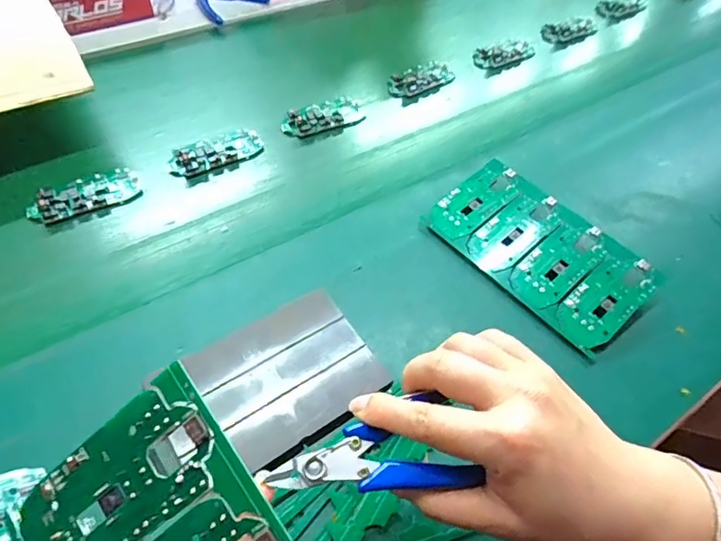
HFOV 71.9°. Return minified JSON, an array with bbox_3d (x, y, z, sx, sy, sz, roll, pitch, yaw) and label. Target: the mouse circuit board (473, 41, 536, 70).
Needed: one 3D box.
[{"bbox_3d":[0.203,-0.304,0.689,0.096,0.017,0.047,-28,59,-23],"label":"mouse circuit board"}]

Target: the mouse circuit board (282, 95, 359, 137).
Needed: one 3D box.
[{"bbox_3d":[-0.044,-0.179,0.575,0.099,0.012,0.047,-22,57,-20],"label":"mouse circuit board"}]

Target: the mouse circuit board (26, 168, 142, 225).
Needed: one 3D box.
[{"bbox_3d":[-0.264,-0.073,0.476,0.098,0.012,0.043,-25,58,-22],"label":"mouse circuit board"}]

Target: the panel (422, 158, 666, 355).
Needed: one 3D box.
[{"bbox_3d":[0.162,-0.022,0.454,0.108,0.008,0.190,-38,66,-19],"label":"panel"}]

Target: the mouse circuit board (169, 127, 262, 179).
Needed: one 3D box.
[{"bbox_3d":[-0.153,-0.126,0.527,0.098,0.012,0.047,-28,59,-23],"label":"mouse circuit board"}]

